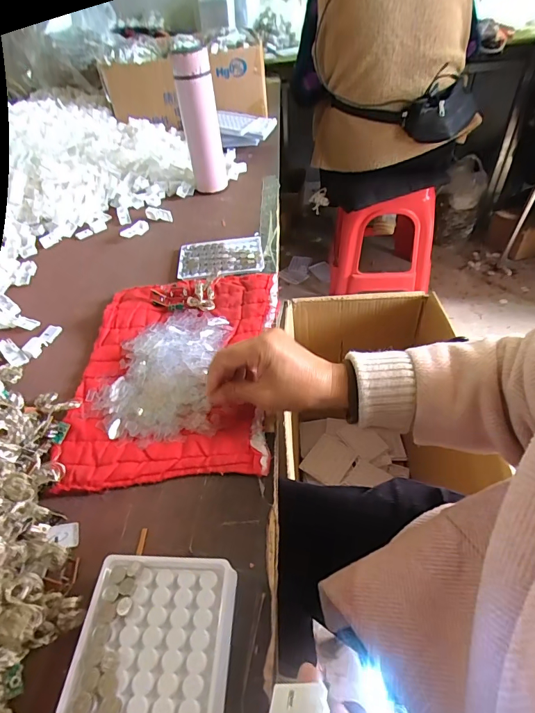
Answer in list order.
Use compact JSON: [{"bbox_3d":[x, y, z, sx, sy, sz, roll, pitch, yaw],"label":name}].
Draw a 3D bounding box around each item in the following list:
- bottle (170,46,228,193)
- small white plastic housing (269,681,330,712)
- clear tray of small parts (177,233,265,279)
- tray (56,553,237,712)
[{"bbox_3d":[-0.122,-0.430,0.724,0.068,0.222,0.061,-10,47,-6],"label":"bottle"},{"bbox_3d":[0.016,0.168,0.186,0.028,0.009,0.020,-13,18,12],"label":"small white plastic housing"},{"bbox_3d":[-0.074,-0.156,0.611,0.130,0.010,0.096,-4,47,0],"label":"clear tray of small parts"},{"bbox_3d":[-0.075,0.206,0.255,0.099,0.034,0.129,0,47,4],"label":"tray"}]

